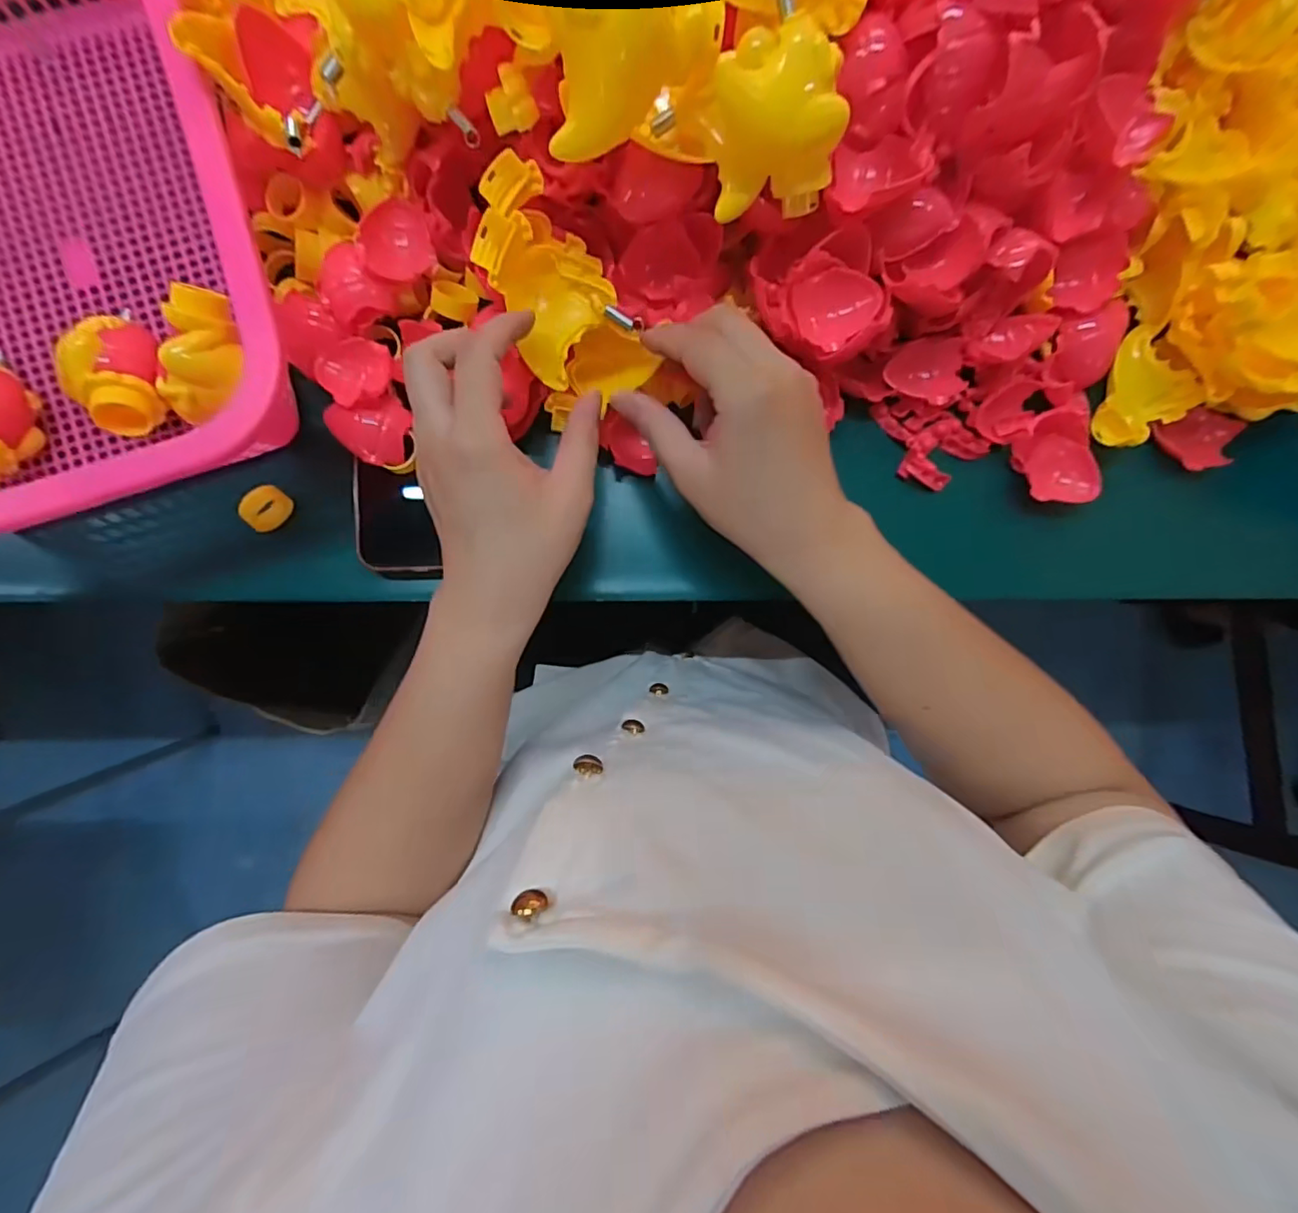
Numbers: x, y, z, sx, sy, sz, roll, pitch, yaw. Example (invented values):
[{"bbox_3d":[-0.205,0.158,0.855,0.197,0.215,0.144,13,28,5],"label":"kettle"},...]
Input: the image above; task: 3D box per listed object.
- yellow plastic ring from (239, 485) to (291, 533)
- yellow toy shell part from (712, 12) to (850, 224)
[{"bbox_3d":[-0.223,-0.057,0.324,0.011,0.028,0.026,19,70,18],"label":"yellow plastic ring"},{"bbox_3d":[0.054,-0.212,0.248,0.055,0.063,0.030,-8,59,0],"label":"yellow toy shell part"}]

